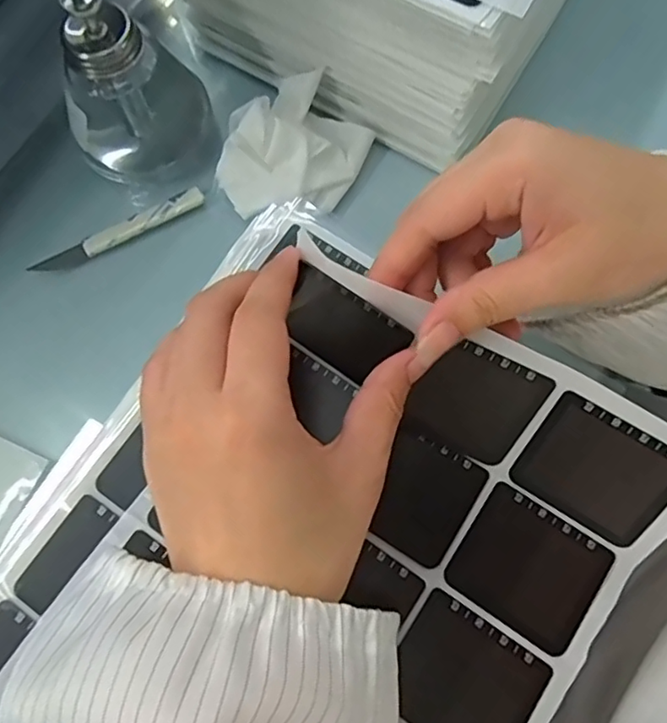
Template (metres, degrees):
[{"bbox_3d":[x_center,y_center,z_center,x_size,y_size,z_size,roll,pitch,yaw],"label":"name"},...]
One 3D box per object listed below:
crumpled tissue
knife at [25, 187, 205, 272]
[{"bbox_3d":[-0.023,-0.126,0.339,0.088,0.030,0.070,-6,75,0],"label":"crumpled tissue"},{"bbox_3d":[-0.127,-0.076,0.347,0.106,0.006,0.011,-27,76,-6],"label":"knife"}]

